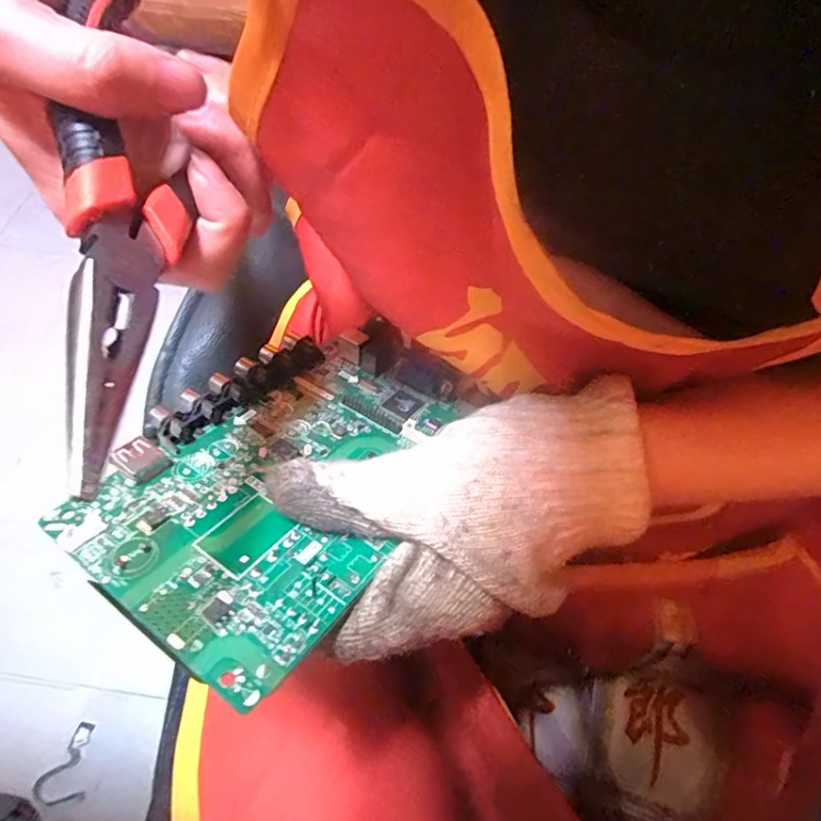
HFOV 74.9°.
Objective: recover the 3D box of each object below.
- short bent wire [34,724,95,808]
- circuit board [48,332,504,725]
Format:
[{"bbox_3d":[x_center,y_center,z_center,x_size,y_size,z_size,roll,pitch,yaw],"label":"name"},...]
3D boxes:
[{"bbox_3d":[-0.451,0.460,0.697,0.057,0.004,0.092,-2,43,-17],"label":"short bent wire"},{"bbox_3d":[-0.042,0.013,0.202,0.100,0.011,0.155,25,44,19],"label":"circuit board"}]

